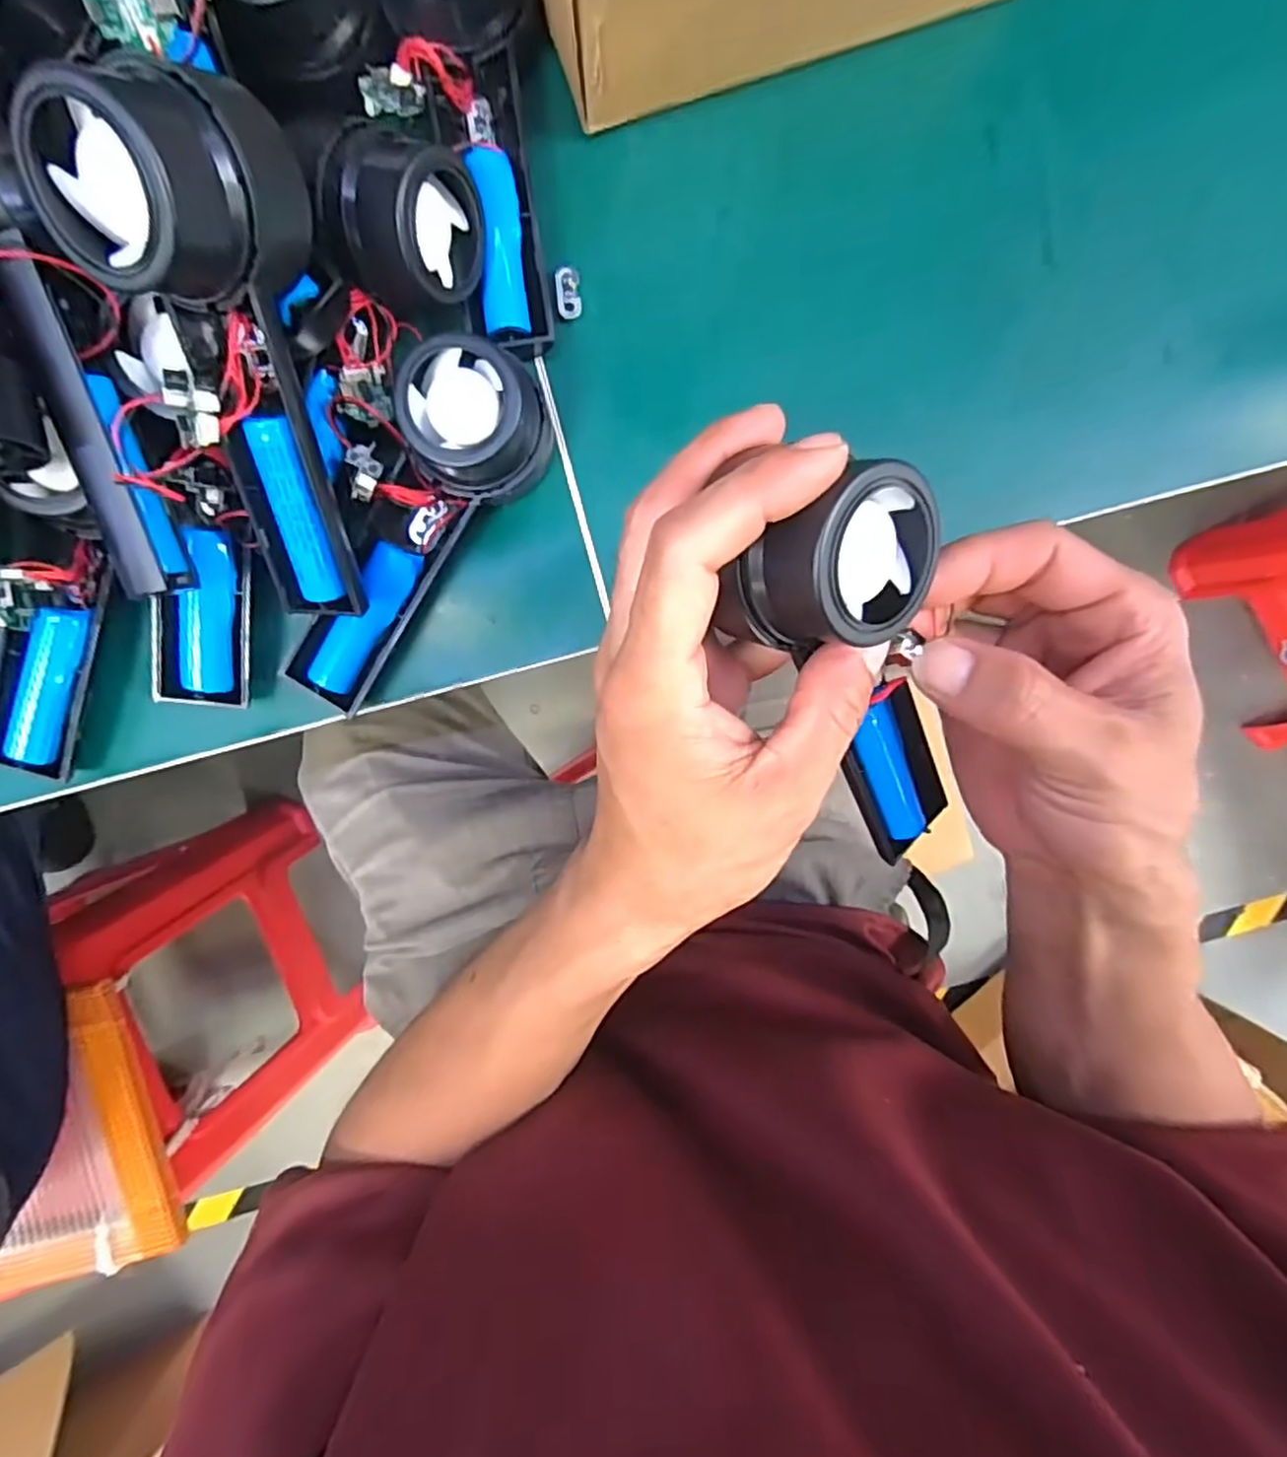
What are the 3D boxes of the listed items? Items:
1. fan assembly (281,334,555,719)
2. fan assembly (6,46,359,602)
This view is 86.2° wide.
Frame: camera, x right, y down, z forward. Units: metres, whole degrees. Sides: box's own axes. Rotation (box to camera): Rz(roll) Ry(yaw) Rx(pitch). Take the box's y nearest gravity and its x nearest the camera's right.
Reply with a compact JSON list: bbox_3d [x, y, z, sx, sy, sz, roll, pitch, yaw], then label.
[{"bbox_3d":[-0.099,-0.083,0.286,0.051,0.053,0.158,38,92,-5],"label":"fan assembly"},{"bbox_3d":[-0.135,-0.115,0.233,0.062,0.050,0.160,-3,131,-1],"label":"fan assembly"}]

